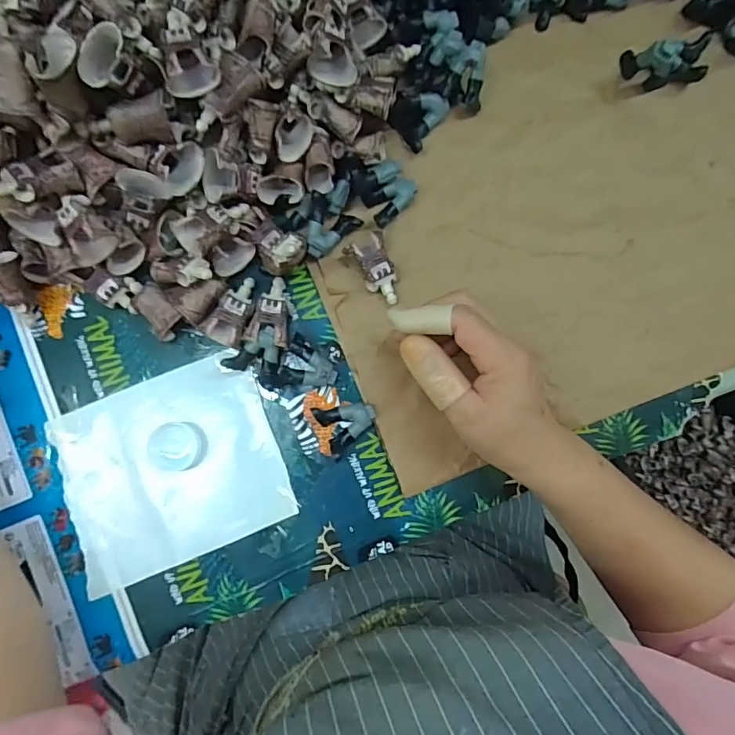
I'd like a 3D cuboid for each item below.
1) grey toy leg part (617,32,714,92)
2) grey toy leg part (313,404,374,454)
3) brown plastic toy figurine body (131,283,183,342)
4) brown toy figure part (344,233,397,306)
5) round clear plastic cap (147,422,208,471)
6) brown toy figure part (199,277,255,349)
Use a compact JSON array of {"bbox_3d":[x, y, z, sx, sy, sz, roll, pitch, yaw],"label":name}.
[{"bbox_3d":[0.221,-0.225,0.342,0.059,0.035,0.033,-5,85,-2],"label":"grey toy leg part"},{"bbox_3d":[-0.013,0.036,0.322,0.037,0.015,0.032,-25,86,-3],"label":"grey toy leg part"},{"bbox_3d":[-0.141,-0.038,0.323,0.022,0.019,0.035,-43,87,-4],"label":"brown plastic toy figurine body"},{"bbox_3d":[0.008,-0.066,0.329,0.027,0.018,0.047,-29,86,-3],"label":"brown toy figure part"},{"bbox_3d":[-0.125,0.052,0.316,0.034,0.008,0.031,2,85,-1],"label":"round clear plastic cap"},{"bbox_3d":[-0.089,-0.038,0.323,0.026,0.015,0.047,27,85,1],"label":"brown toy figure part"}]

